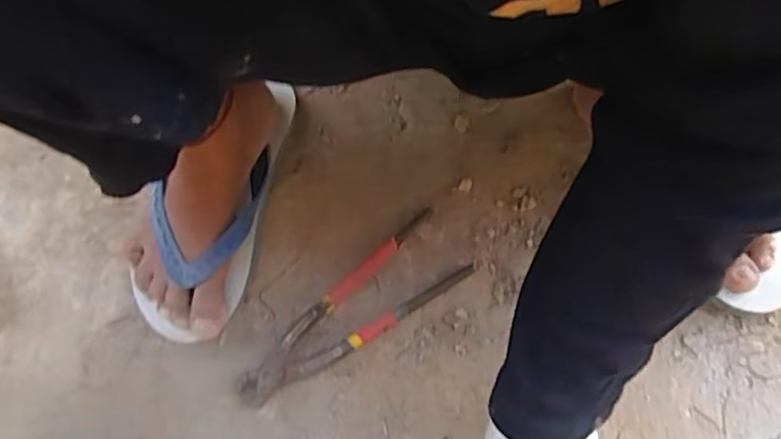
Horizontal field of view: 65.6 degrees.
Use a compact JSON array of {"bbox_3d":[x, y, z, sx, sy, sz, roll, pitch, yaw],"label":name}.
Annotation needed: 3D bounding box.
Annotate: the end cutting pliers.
[{"bbox_3d":[-0.038,0.074,0.505,0.213,0.021,0.066,-33,72,-9],"label":"end cutting pliers"}]

